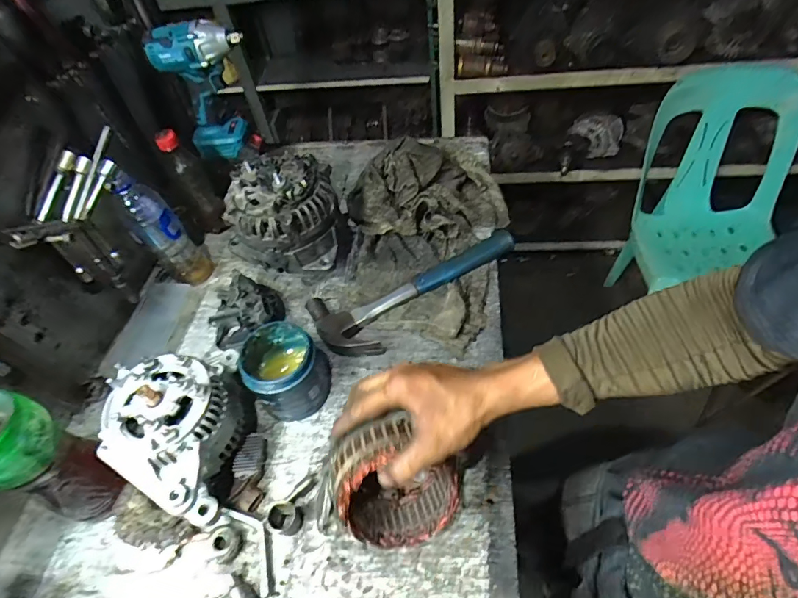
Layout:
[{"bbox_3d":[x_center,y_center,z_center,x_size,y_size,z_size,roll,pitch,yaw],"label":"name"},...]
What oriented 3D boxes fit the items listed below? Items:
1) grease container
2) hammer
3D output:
[{"bbox_3d":[-0.143,0.093,0.575,0.092,0.100,0.090,-7,52,-1],"label":"grease container"},{"bbox_3d":[0.036,-0.017,0.673,0.330,0.028,0.122,-22,54,-12],"label":"hammer"}]

